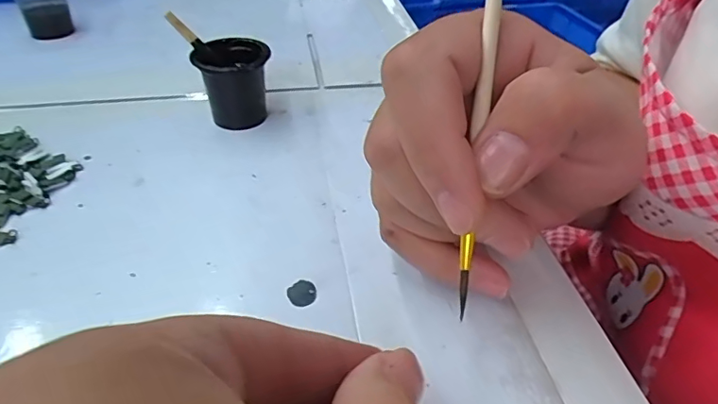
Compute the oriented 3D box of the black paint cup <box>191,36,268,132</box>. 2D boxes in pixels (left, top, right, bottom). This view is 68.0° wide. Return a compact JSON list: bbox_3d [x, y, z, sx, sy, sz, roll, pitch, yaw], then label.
[{"bbox_3d":[-0.061,-0.059,0.265,0.033,0.041,0.035,-6,39,-8],"label":"black paint cup"}]

